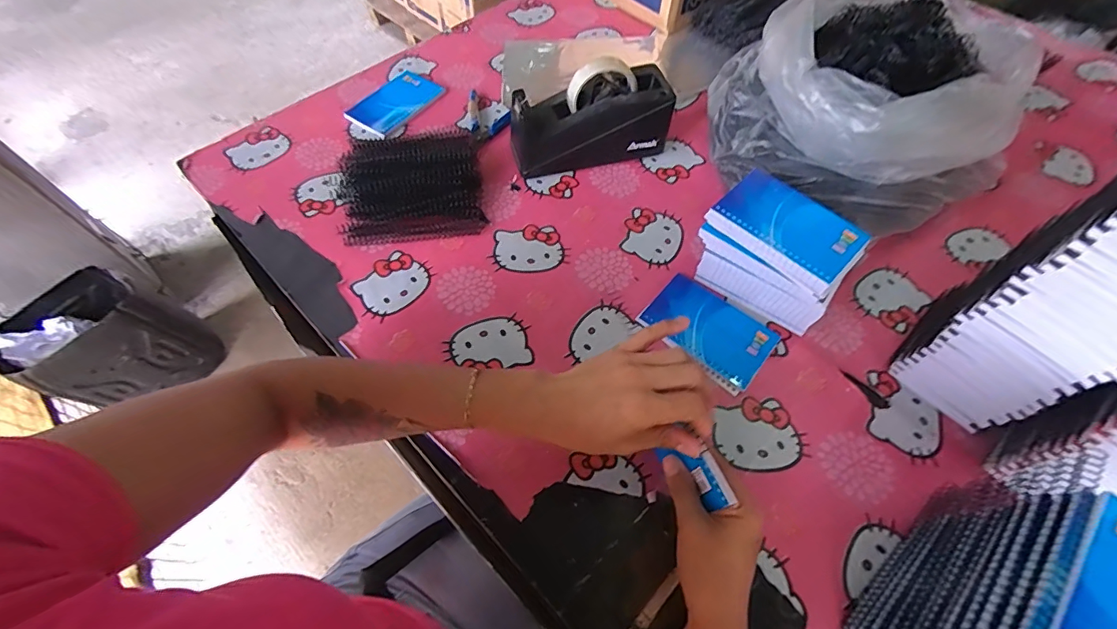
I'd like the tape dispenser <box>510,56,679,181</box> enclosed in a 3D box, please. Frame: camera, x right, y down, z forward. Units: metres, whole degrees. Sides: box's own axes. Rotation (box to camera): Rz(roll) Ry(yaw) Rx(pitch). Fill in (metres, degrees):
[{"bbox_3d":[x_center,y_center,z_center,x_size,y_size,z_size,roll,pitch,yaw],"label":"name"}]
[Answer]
[{"bbox_3d":[0.040,-0.251,0.602,0.198,0.110,0.073,-13,60,-9],"label":"tape dispenser"}]

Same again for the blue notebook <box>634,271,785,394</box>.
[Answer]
[{"bbox_3d":[0.160,0.016,0.506,0.129,0.007,0.085,38,65,20],"label":"blue notebook"}]

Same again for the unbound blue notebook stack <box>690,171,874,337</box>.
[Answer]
[{"bbox_3d":[0.224,-0.060,0.495,0.137,0.101,0.082,39,65,20],"label":"unbound blue notebook stack"}]

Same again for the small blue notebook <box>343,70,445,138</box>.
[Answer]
[{"bbox_3d":[-0.237,-0.309,0.687,0.085,0.011,0.137,27,61,14],"label":"small blue notebook"}]

